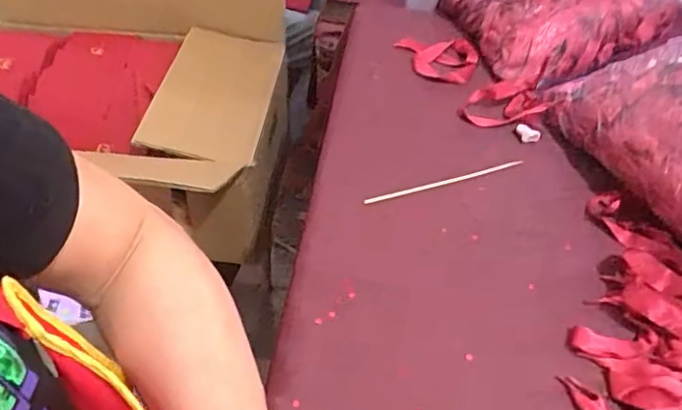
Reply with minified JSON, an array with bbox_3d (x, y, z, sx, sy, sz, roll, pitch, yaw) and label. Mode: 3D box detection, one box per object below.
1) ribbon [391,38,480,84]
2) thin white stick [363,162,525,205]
[{"bbox_3d":[0.125,-0.198,0.780,0.111,0.022,0.077,14,46,10],"label":"ribbon"},{"bbox_3d":[0.115,-0.026,0.634,0.191,0.004,0.009,-14,48,-17],"label":"thin white stick"}]

